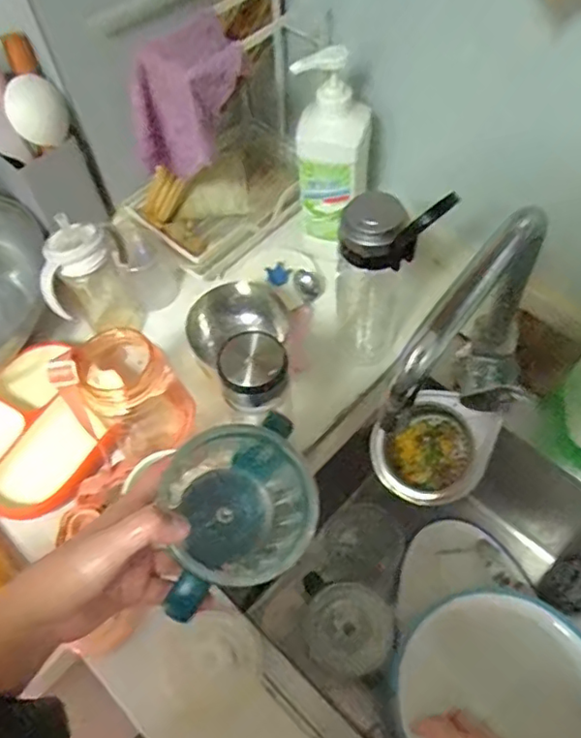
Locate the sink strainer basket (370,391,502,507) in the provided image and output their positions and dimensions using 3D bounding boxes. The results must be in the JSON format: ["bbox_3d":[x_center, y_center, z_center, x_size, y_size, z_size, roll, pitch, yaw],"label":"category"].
[{"bbox_3d":[0.172,0.099,0.714,0.116,0.102,0.125,36,67,22],"label":"sink strainer basket"}]

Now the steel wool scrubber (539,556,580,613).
[{"bbox_3d":[0.362,0.283,0.750,0.059,0.054,0.073,-38,63,-18],"label":"steel wool scrubber"}]

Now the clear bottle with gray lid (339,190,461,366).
[{"bbox_3d":[0.093,-0.100,0.650,0.071,0.212,0.071,28,64,19],"label":"clear bottle with gray lid"}]

